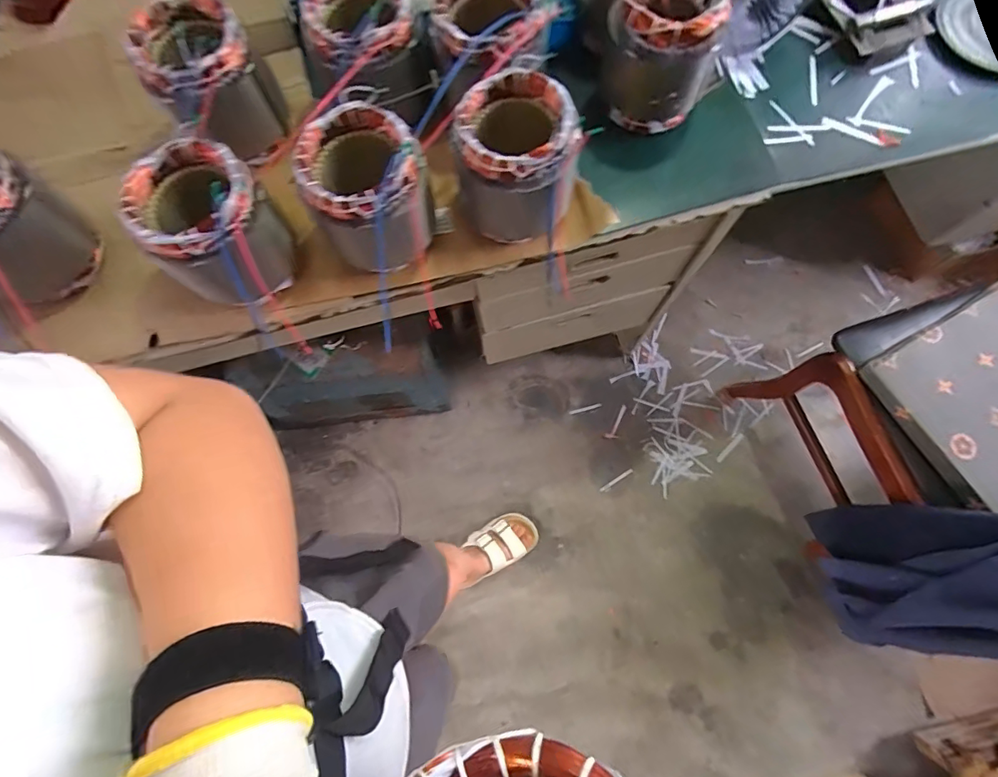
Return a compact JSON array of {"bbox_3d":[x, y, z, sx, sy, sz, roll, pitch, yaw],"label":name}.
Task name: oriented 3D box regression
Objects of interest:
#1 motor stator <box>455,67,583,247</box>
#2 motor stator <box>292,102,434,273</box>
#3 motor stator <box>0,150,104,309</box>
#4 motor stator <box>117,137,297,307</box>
[{"bbox_3d":[0.019,-0.287,0.610,0.131,0.168,0.129,-13,73,-4],"label":"motor stator"},{"bbox_3d":[-0.161,-0.249,0.591,0.139,0.153,0.129,-15,73,-4],"label":"motor stator"},{"bbox_3d":[-0.635,-0.205,0.594,0.141,0.160,0.135,25,74,8],"label":"motor stator"},{"bbox_3d":[-0.353,-0.198,0.592,0.142,0.157,0.133,0,72,1],"label":"motor stator"}]

